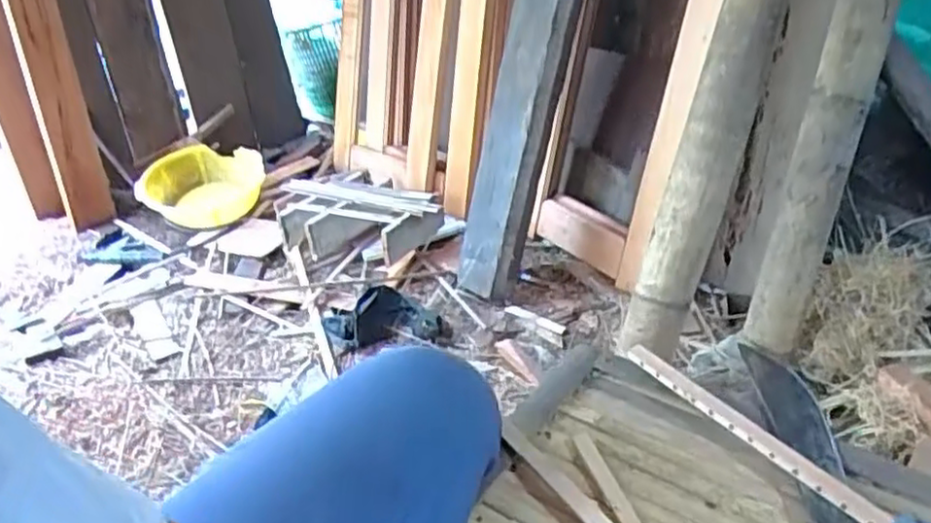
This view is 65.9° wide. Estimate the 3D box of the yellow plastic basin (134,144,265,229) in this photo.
[{"bbox_3d":[-0.652,-0.192,1.809,0.277,0.154,0.211,-3,29,2],"label":"yellow plastic basin"}]

